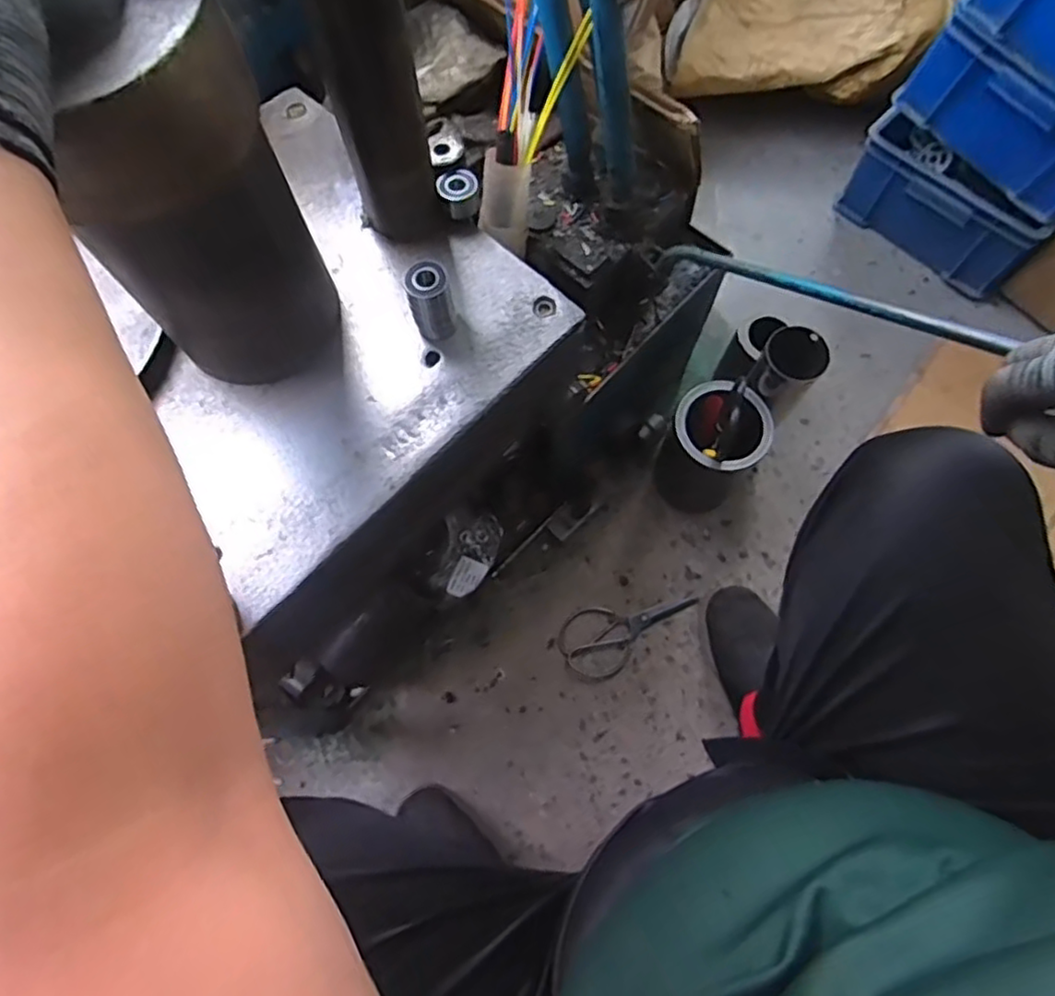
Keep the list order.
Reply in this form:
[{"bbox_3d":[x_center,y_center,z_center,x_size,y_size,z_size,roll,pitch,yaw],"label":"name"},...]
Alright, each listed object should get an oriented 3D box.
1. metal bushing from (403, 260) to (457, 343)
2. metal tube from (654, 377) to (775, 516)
[{"bbox_3d":[-0.075,-0.153,0.518,0.032,0.062,0.027,-14,71,-4],"label":"metal bushing"},{"bbox_3d":[0.241,-0.063,0.883,0.112,0.210,0.110,0,70,1],"label":"metal tube"}]

